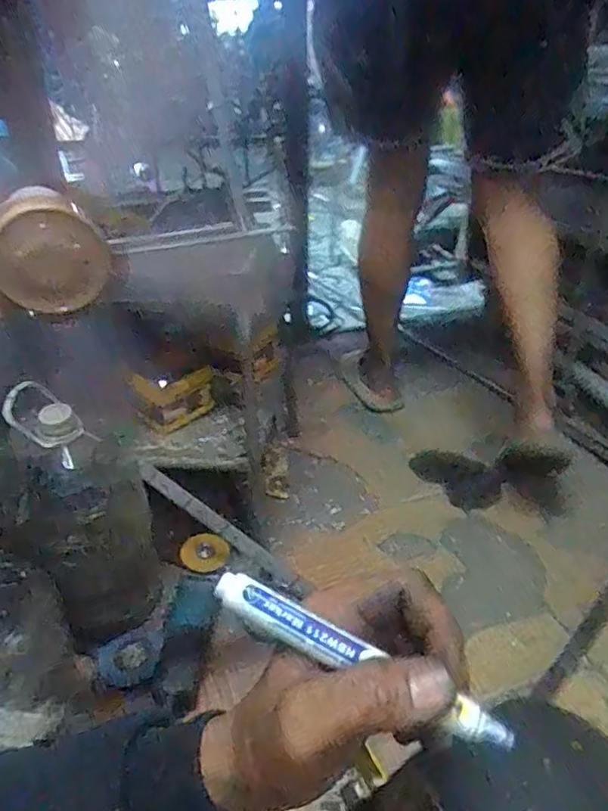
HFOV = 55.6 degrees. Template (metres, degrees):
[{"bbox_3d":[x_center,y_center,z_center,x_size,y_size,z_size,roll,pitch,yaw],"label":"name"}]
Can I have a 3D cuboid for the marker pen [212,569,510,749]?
[{"bbox_3d":[0.021,0.102,0.230,0.126,0.011,0.014,25,37,10],"label":"marker pen"}]

